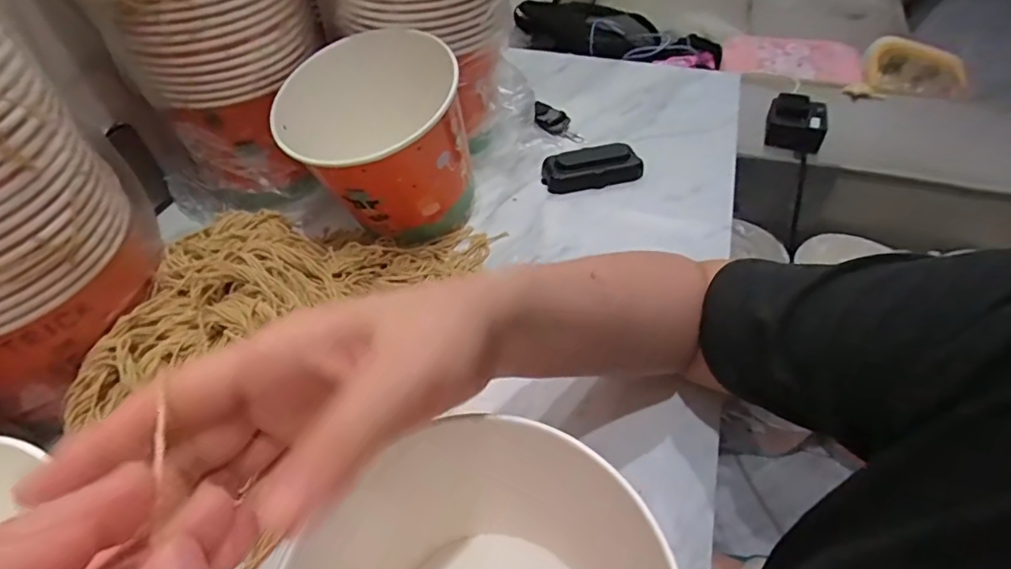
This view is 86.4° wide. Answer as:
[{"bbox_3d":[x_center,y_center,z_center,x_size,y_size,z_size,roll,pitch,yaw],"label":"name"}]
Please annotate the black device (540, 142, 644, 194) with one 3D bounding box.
[{"bbox_3d":[0.095,-0.127,0.588,0.105,0.030,0.044,-5,49,-3],"label":"black device"}]

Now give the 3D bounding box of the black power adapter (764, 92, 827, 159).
[{"bbox_3d":[0.404,-0.225,0.749,0.077,0.049,0.067,20,52,19],"label":"black power adapter"}]

